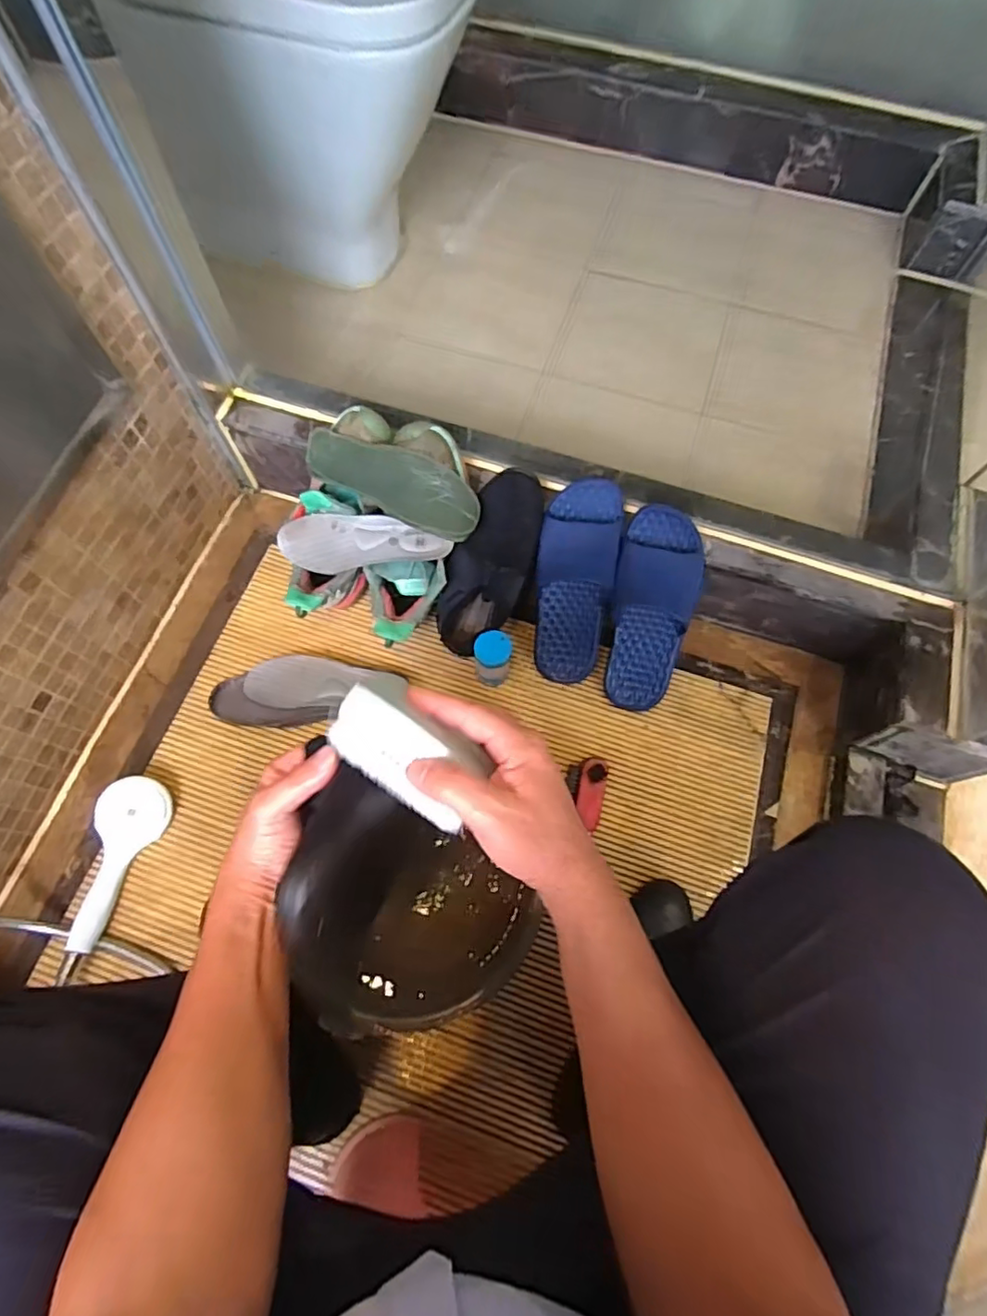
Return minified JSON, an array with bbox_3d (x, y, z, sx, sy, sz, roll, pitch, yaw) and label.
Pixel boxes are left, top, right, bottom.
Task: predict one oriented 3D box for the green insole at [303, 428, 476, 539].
[{"bbox_3d":[-0.132,-0.232,0.785,0.242,0.032,0.081,26,110,10],"label":"green insole"}]

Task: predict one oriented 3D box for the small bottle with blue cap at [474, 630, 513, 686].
[{"bbox_3d":[-0.001,0.005,0.838,0.048,0.101,0.045,1,67,-2],"label":"small bottle with blue cap"}]

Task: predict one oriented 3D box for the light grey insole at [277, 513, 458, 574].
[{"bbox_3d":[-0.169,-0.149,0.790,0.223,0.012,0.072,2,101,8],"label":"light grey insole"}]

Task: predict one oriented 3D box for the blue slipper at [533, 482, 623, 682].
[{"bbox_3d":[0.106,-0.096,0.818,0.102,0.057,0.274,7,111,1],"label":"blue slipper"}]

